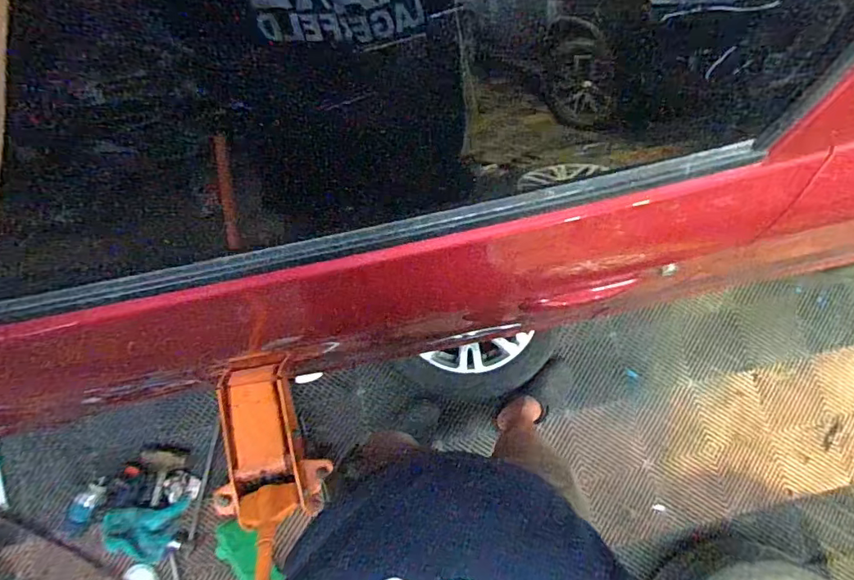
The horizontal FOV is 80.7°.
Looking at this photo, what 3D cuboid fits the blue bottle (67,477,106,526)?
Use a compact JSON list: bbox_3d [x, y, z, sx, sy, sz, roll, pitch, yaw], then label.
[{"bbox_3d":[-0.865,0.533,1.277,0.053,0.060,0.121,22,55,-3],"label":"blue bottle"}]

